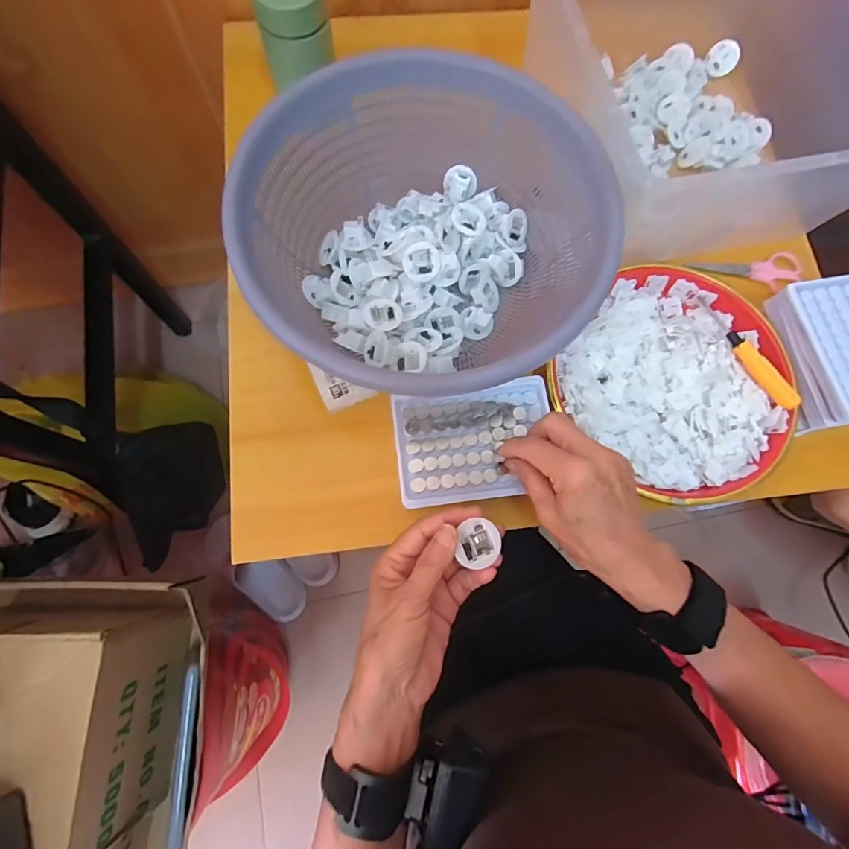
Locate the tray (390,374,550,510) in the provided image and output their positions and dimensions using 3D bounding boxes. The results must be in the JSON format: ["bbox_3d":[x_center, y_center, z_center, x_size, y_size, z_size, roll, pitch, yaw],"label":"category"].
[{"bbox_3d":[0.042,0.013,0.373,0.128,0.011,0.093,-7,76,-3],"label":"tray"}]

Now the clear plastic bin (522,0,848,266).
[{"bbox_3d":[0.266,-0.323,0.443,0.301,0.158,0.298,-13,77,-4],"label":"clear plastic bin"}]

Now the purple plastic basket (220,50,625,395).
[{"bbox_3d":[0.003,-0.148,0.383,0.283,0.106,0.270,0,76,-1],"label":"purple plastic basket"}]

